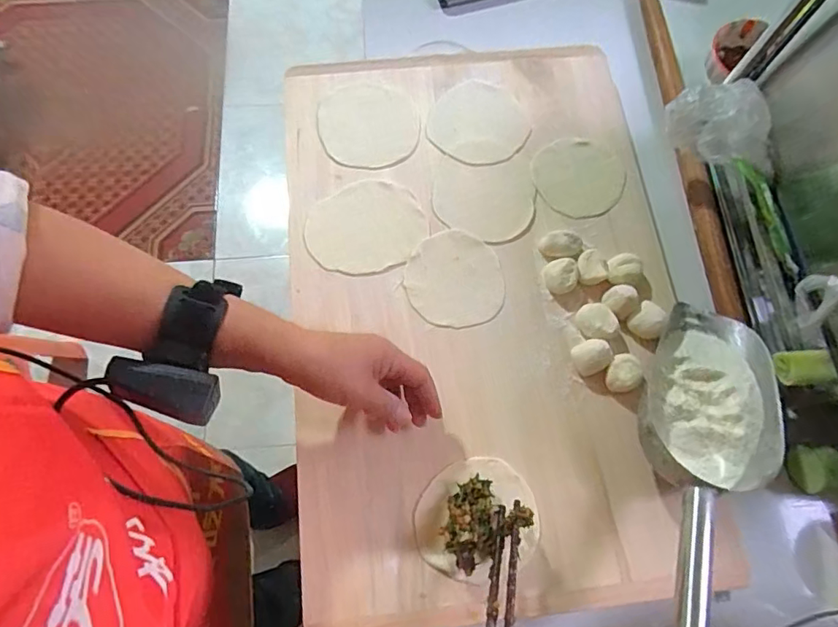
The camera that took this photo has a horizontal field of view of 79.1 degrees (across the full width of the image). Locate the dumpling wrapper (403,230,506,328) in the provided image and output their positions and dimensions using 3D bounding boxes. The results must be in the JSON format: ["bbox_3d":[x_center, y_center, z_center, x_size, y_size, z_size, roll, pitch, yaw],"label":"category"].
[{"bbox_3d":[0.034,-0.034,0.493,0.092,0.004,0.095,0,73,-2],"label":"dumpling wrapper"}]

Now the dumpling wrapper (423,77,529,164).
[{"bbox_3d":[0.066,-0.208,0.545,0.100,0.004,0.105,0,73,-2],"label":"dumpling wrapper"}]

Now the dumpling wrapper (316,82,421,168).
[{"bbox_3d":[-0.054,-0.204,0.541,0.103,0.005,0.105,0,73,-2],"label":"dumpling wrapper"}]

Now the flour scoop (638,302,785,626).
[{"bbox_3d":[0.228,0.108,0.406,0.104,0.047,0.279,24,58,6],"label":"flour scoop"}]

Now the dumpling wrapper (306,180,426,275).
[{"bbox_3d":[-0.054,-0.086,0.505,0.114,0.004,0.096,-24,72,-5],"label":"dumpling wrapper"}]

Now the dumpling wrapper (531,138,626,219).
[{"bbox_3d":[0.168,-0.143,0.528,0.092,0.005,0.087,0,73,-2],"label":"dumpling wrapper"}]

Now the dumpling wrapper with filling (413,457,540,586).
[{"bbox_3d":[0.048,0.166,0.408,0.100,0.040,0.089,-18,74,-7],"label":"dumpling wrapper with filling"}]

